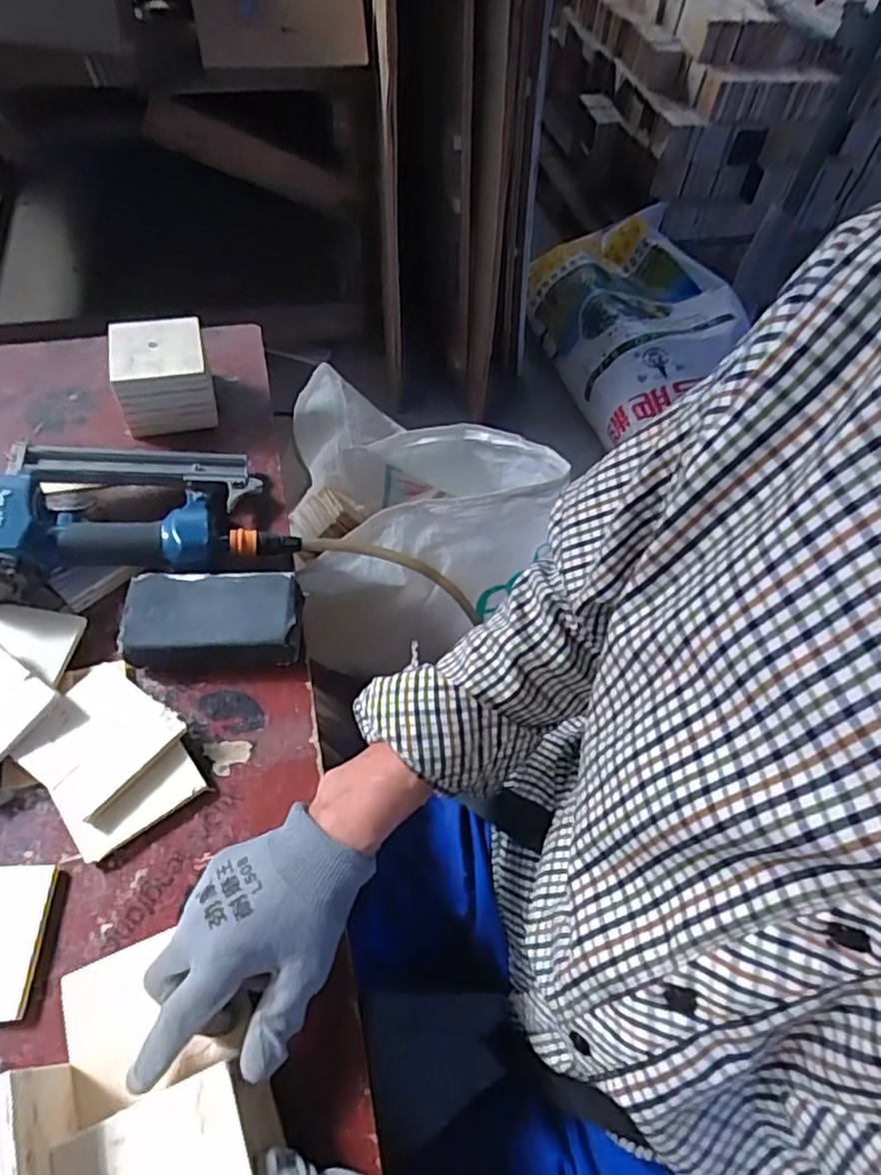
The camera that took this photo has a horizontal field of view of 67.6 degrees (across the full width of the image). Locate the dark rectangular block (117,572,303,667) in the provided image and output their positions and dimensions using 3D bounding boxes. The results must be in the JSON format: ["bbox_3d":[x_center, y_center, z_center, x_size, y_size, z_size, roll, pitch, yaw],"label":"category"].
[{"bbox_3d":[-0.190,0.031,0.558,0.139,0.040,0.086,0,56,-4],"label":"dark rectangular block"}]

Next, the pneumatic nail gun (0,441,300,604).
[{"bbox_3d":[-0.276,-0.077,0.585,0.246,0.080,0.147,-13,58,-13],"label":"pneumatic nail gun"}]

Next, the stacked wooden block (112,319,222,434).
[{"bbox_3d":[-0.286,-0.219,0.686,0.092,0.080,0.086,-13,58,-13],"label":"stacked wooden block"}]

